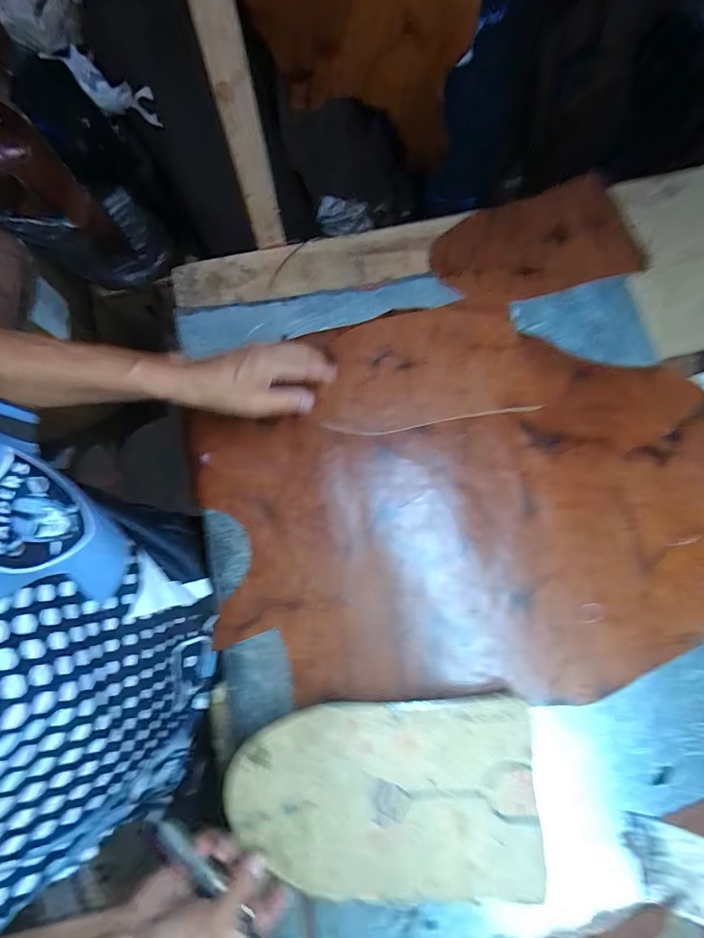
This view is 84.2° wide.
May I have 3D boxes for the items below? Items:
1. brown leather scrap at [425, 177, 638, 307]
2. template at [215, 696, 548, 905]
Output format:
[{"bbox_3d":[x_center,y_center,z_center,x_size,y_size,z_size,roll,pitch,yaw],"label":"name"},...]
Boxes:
[{"bbox_3d":[0.251,-0.316,0.542,0.271,0.025,0.148,-16,79,-5],"label":"brown leather scrap"},{"bbox_3d":[0.035,0.310,0.372,0.290,0.010,0.153,3,68,-5],"label":"template"}]

